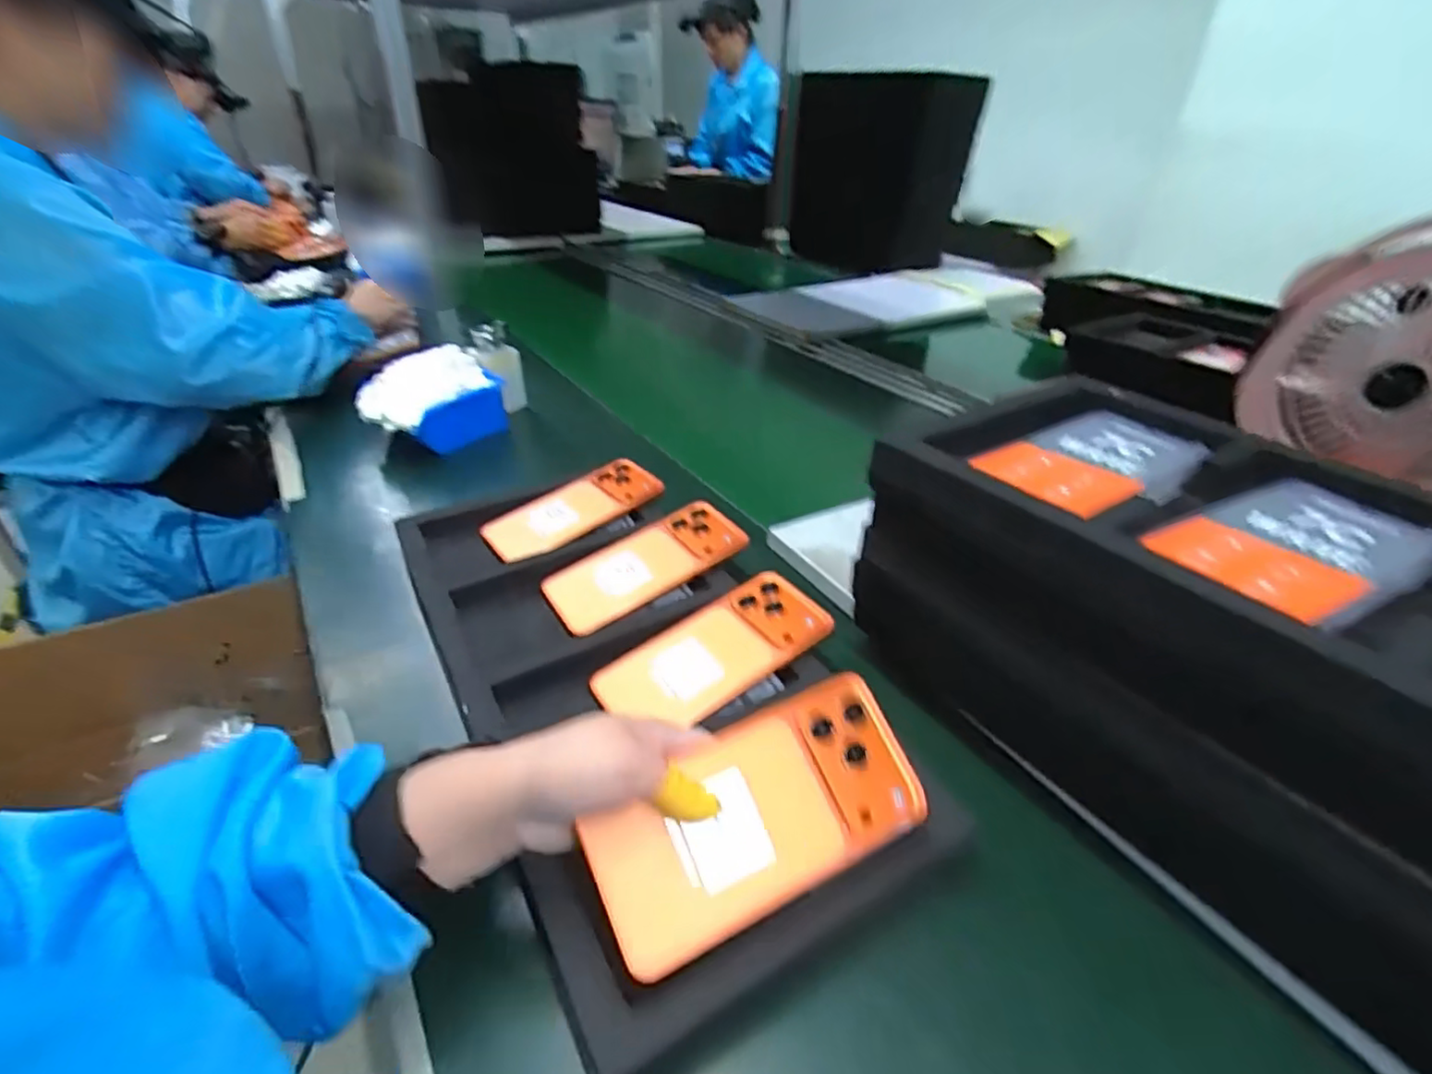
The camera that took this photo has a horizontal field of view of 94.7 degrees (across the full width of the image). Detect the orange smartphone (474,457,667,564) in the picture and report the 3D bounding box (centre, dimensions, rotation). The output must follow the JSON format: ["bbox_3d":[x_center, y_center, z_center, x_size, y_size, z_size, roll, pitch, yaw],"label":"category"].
[{"bbox_3d":[-0.131,-0.025,0.617,0.163,0.011,0.075,-29,47,-23],"label":"orange smartphone"}]

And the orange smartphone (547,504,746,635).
[{"bbox_3d":[-0.056,0.024,0.548,0.166,0.014,0.079,-27,42,-18],"label":"orange smartphone"}]

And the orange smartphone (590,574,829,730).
[{"bbox_3d":[-0.001,0.081,0.461,0.164,0.013,0.077,-24,40,-16],"label":"orange smartphone"}]

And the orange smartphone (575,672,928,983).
[{"bbox_3d":[0.022,0.131,0.315,0.161,0.006,0.079,-19,72,-21],"label":"orange smartphone"}]

